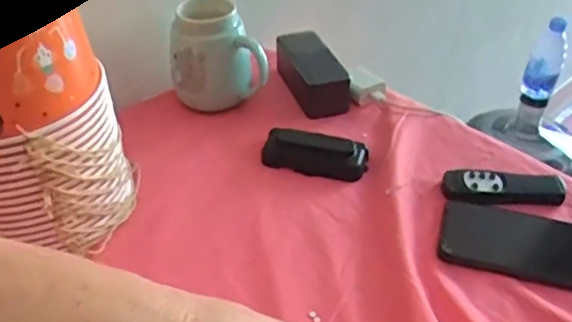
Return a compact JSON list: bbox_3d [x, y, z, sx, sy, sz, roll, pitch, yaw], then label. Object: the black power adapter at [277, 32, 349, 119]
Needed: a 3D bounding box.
[{"bbox_3d":[0.028,-0.105,0.735,0.057,0.054,0.118,-13,40,-16],"label":"black power adapter"}]

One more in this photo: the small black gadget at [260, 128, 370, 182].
[{"bbox_3d":[0.029,-0.008,0.631,0.107,0.023,0.046,14,40,17],"label":"small black gadget"}]

